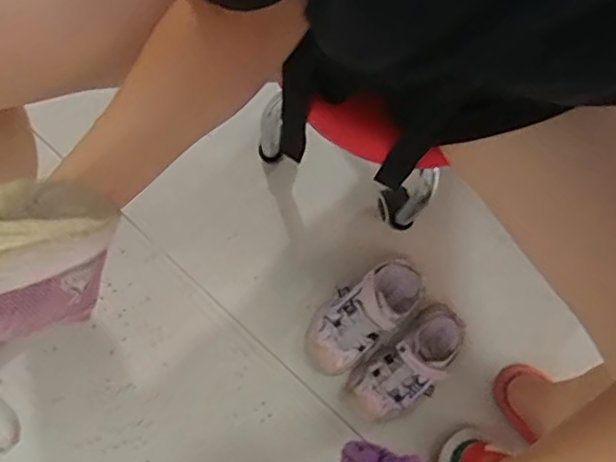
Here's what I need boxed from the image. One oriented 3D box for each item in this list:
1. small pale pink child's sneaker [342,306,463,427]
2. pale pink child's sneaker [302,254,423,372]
[{"bbox_3d":[0.140,0.190,0.809,0.190,0.082,0.093,-38,81,-9],"label":"small pale pink child's sneaker"},{"bbox_3d":[0.074,0.114,0.813,0.189,0.097,0.089,-44,82,-9],"label":"pale pink child's sneaker"}]

